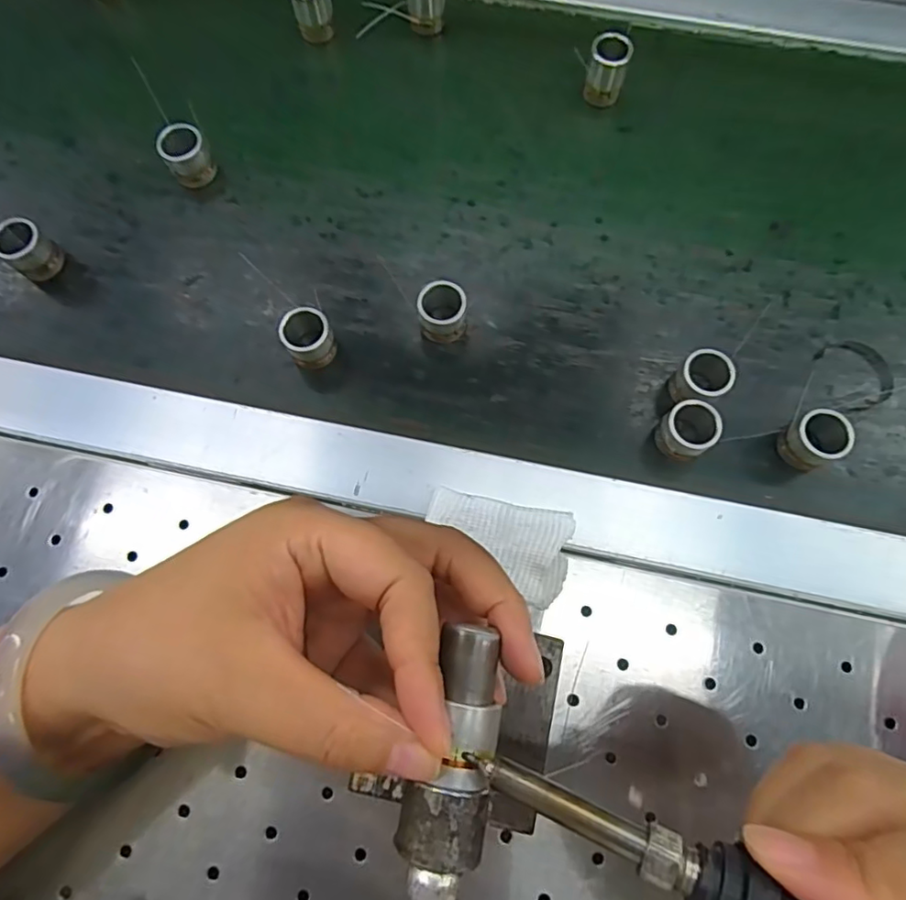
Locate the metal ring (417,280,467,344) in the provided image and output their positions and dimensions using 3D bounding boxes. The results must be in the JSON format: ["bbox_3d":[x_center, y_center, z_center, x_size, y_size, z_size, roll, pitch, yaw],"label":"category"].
[{"bbox_3d":[-0.006,-0.072,0.301,0.024,0.026,0.026,0,74,0],"label":"metal ring"}]

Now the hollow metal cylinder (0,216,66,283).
[{"bbox_3d":[-0.231,-0.109,0.311,0.022,0.026,0.023,39,78,10],"label":"hollow metal cylinder"}]

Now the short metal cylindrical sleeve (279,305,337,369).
[{"bbox_3d":[-0.075,-0.057,0.299,0.023,0.026,0.024,0,74,0],"label":"short metal cylindrical sleeve"}]

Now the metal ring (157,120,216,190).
[{"bbox_3d":[-0.152,-0.169,0.328,0.025,0.027,0.020,-33,77,-8],"label":"metal ring"}]

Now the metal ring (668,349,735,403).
[{"bbox_3d":[0.122,-0.032,0.286,0.023,0.024,0.028,40,78,11],"label":"metal ring"}]

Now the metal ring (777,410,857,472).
[{"bbox_3d":[0.174,-0.004,0.277,0.024,0.024,0.024,0,74,0],"label":"metal ring"}]

